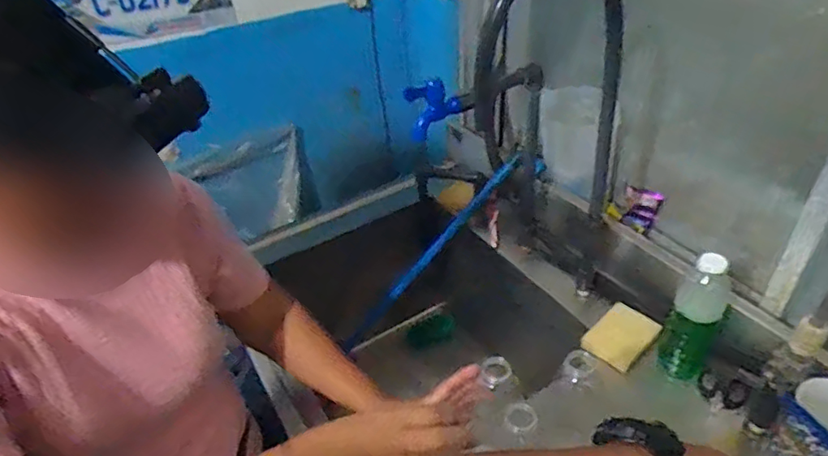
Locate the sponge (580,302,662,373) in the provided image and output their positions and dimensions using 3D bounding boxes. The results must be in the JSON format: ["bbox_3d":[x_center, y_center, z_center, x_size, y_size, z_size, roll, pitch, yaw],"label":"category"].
[{"bbox_3d":[0.319,0.165,0.826,0.103,0.022,0.077,-42,56,-14],"label":"sponge"}]

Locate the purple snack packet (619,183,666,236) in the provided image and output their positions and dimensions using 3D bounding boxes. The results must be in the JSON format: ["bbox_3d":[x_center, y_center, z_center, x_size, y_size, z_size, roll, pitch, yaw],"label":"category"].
[{"bbox_3d":[0.425,-0.034,1.001,0.068,0.080,0.028,23,47,32],"label":"purple snack packet"}]

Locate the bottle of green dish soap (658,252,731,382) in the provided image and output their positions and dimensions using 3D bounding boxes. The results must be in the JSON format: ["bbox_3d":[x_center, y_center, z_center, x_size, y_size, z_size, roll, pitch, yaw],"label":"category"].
[{"bbox_3d":[0.386,0.121,0.733,0.063,0.207,0.052,19,45,29],"label":"bottle of green dish soap"}]

